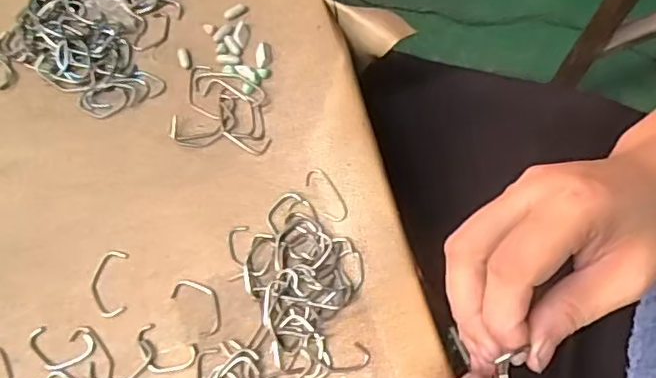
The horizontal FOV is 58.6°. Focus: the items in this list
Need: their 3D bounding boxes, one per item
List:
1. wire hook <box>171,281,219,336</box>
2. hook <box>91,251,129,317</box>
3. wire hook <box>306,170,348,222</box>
[{"bbox_3d":[-0.066,0.059,0.301,0.018,0.004,0.033,-40,73,-13],"label":"wire hook"},{"bbox_3d":[-0.115,0.049,0.305,0.018,0.004,0.034,-5,69,-1],"label":"hook"},{"bbox_3d":[-0.001,0.003,0.319,0.013,0.004,0.032,-28,71,-9],"label":"wire hook"}]

